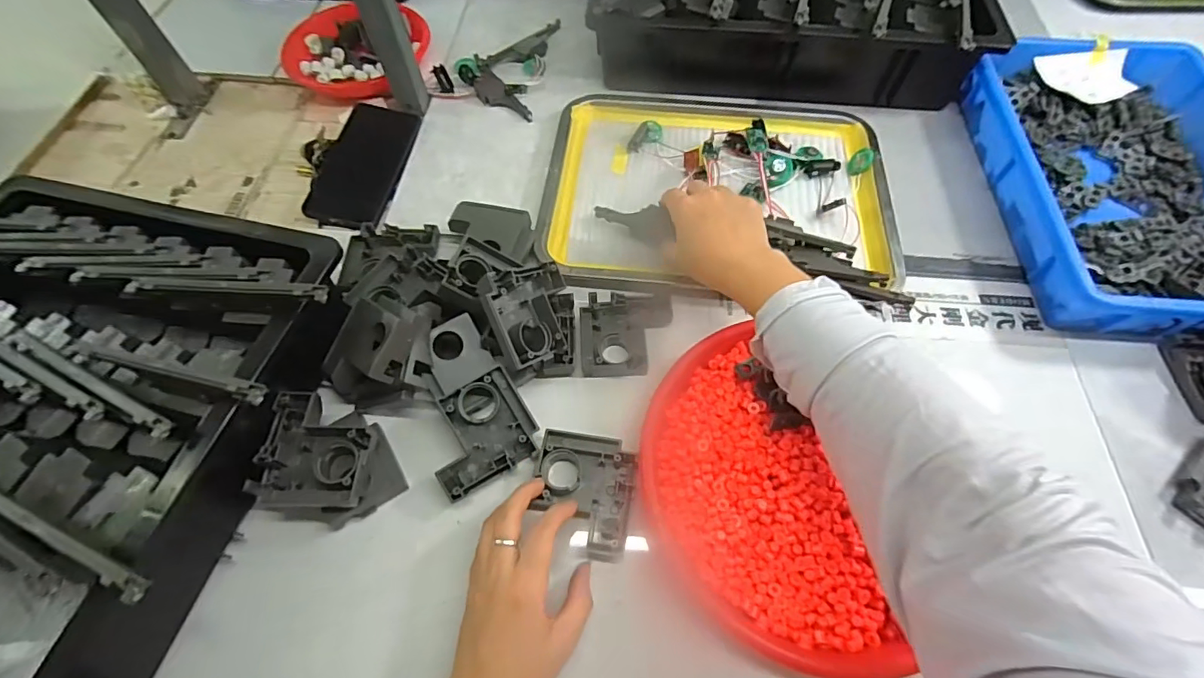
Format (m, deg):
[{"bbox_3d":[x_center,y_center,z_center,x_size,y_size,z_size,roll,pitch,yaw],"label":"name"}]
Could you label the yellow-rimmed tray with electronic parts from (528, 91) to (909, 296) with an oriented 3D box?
[{"bbox_3d":[0.116,-0.166,0.525,0.345,0.031,0.269,0,61,2],"label":"yellow-rimmed tray with electronic parts"}]

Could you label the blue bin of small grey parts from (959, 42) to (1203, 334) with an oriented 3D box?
[{"bbox_3d":[0.528,-0.165,0.510,0.245,0.065,0.357,3,61,4],"label":"blue bin of small grey parts"}]

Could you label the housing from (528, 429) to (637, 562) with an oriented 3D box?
[{"bbox_3d":[-0.014,0.115,0.388,0.074,0.024,0.087,9,61,7],"label":"housing"}]

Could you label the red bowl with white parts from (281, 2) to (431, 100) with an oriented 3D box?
[{"bbox_3d":[-0.317,-0.381,0.661,0.181,0.037,0.164,2,61,3],"label":"red bowl with white parts"}]

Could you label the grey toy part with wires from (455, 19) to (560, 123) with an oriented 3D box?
[{"bbox_3d":[-0.122,-0.351,0.637,0.101,0.026,0.184,5,61,5],"label":"grey toy part with wires"}]

